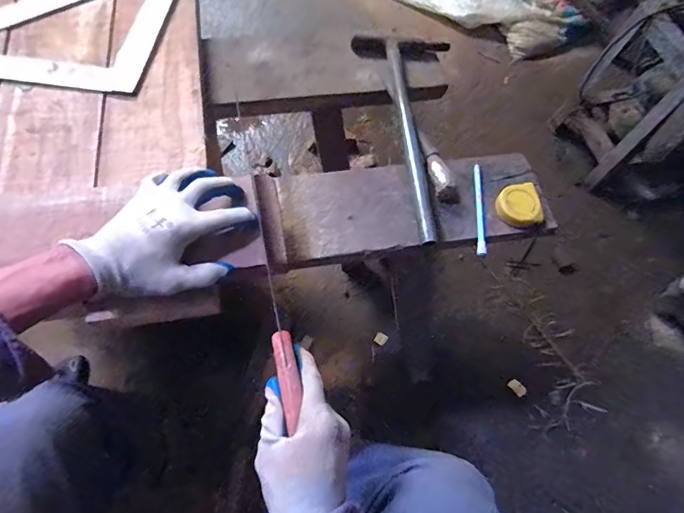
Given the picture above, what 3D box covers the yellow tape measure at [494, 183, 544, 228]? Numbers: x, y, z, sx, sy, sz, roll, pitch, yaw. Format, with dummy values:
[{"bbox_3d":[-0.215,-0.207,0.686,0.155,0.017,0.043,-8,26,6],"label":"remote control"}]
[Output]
[{"bbox_3d":[0.238,-0.068,0.587,0.055,0.016,0.058,-6,65,-6],"label":"yellow tape measure"}]

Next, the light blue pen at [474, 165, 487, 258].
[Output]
[{"bbox_3d":[0.186,-0.062,0.586,0.013,0.009,0.137,7,64,0],"label":"light blue pen"}]

